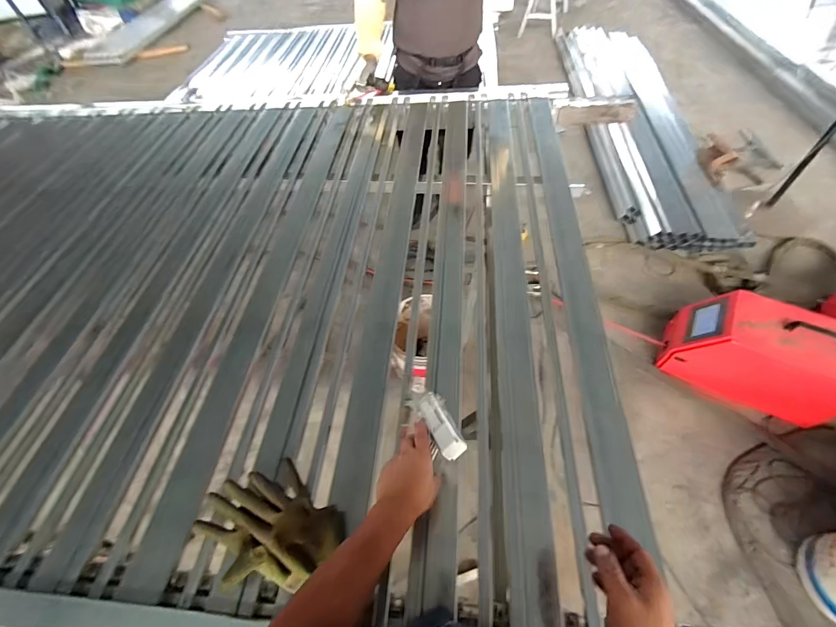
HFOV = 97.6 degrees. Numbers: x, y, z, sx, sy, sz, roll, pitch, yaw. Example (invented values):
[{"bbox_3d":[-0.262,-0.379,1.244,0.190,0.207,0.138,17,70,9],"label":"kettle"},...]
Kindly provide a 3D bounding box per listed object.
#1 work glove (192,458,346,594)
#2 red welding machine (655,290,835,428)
[{"bbox_3d":[-0.248,0.347,0.609,0.220,0.055,0.174,36,65,26],"label":"work glove"},{"bbox_3d":[1.302,0.158,1.384,0.559,0.325,0.278,29,62,23],"label":"red welding machine"}]

